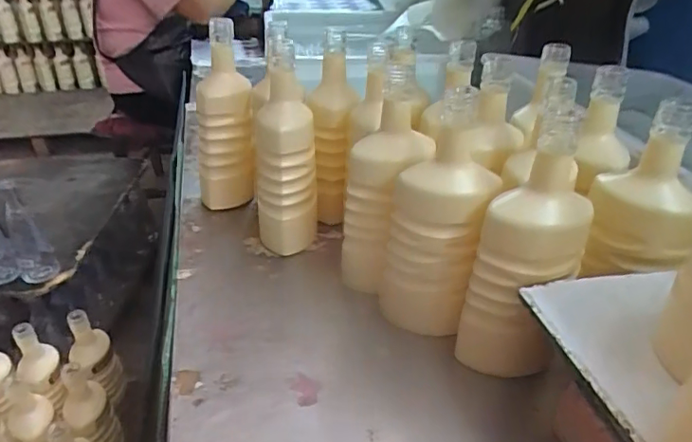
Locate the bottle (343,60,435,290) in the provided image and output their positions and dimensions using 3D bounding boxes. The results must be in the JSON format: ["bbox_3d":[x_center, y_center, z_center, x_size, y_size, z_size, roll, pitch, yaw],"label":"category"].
[{"bbox_3d":[0.040,-0.030,0.589,0.080,0.258,0.076,-1,33,1],"label":"bottle"}]

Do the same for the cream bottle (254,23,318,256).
[{"bbox_3d":[-0.074,-0.078,0.656,0.076,0.260,0.068,1,31,-3],"label":"cream bottle"}]

